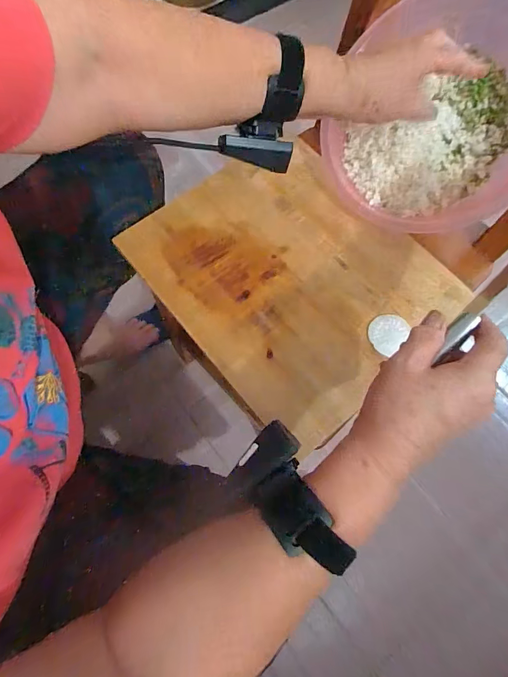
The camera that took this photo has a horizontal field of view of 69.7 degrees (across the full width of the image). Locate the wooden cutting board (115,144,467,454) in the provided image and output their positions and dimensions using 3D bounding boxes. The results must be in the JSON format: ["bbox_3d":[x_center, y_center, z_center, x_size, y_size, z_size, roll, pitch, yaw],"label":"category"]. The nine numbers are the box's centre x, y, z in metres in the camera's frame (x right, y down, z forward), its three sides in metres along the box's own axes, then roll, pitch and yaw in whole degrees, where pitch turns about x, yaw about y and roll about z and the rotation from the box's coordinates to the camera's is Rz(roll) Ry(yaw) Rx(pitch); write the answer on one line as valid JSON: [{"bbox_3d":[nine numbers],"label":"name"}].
[{"bbox_3d":[0.049,-0.090,0.453,0.304,0.015,0.345,-37,75,-13],"label":"wooden cutting board"}]

